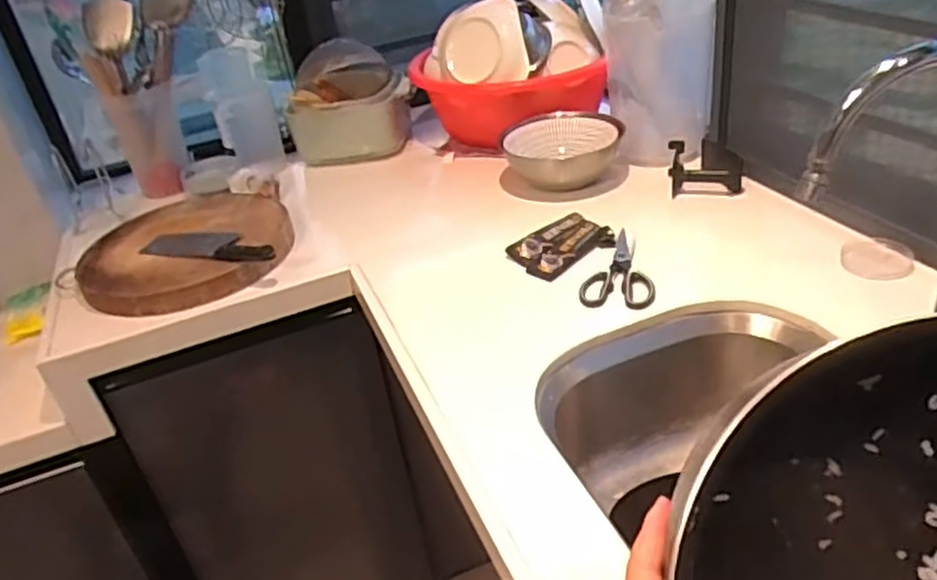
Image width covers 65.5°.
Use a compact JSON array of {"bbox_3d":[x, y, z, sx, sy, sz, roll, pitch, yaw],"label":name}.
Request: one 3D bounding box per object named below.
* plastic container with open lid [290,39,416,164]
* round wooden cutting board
[{"bbox_3d":[-0.248,-0.395,1.525,0.254,0.196,0.163,-9,35,-4],"label":"plastic container with open lid"},{"bbox_3d":[-0.472,-0.077,1.219,0.327,0.047,0.343,-4,35,3],"label":"round wooden cutting board"}]

